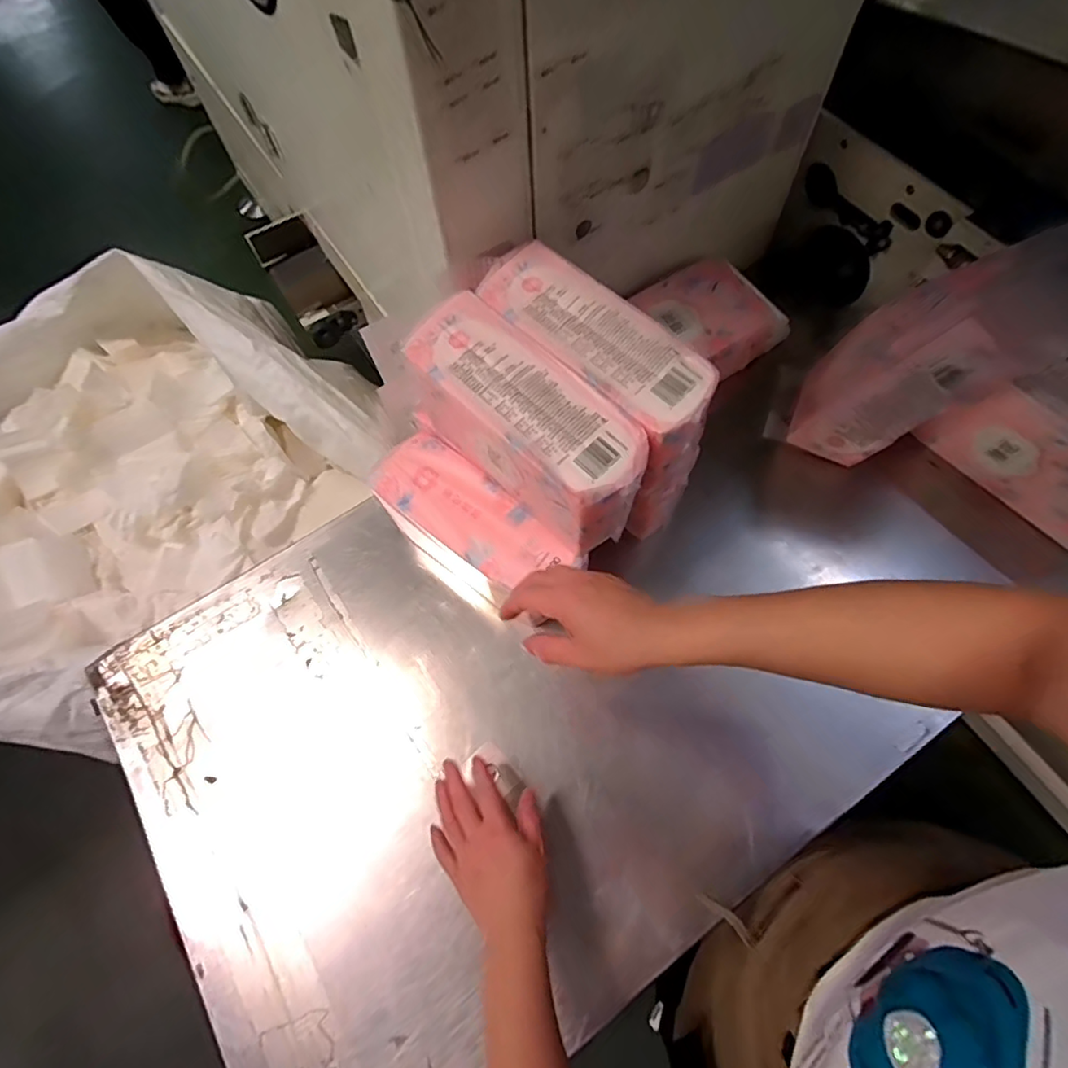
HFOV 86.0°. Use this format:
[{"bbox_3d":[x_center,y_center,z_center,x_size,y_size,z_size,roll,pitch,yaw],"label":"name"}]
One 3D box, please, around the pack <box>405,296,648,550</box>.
[{"bbox_3d":[-0.004,-0.097,0.534,0.234,0.121,0.088,41,74,18],"label":"pack"}]

